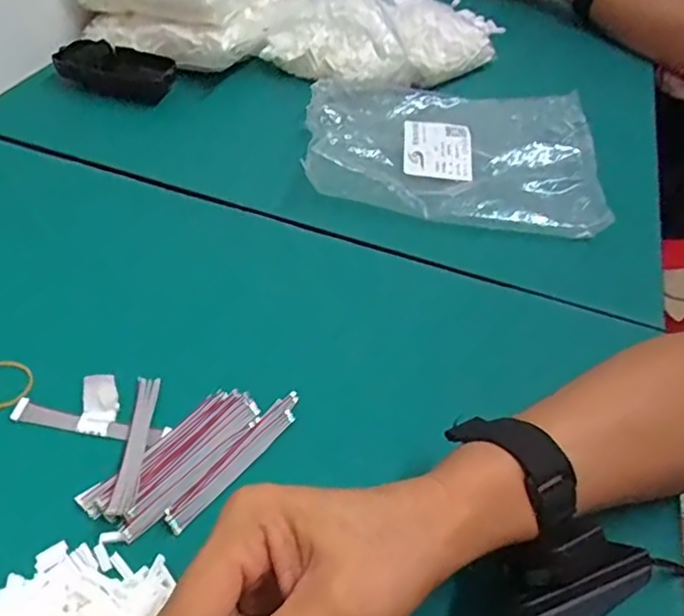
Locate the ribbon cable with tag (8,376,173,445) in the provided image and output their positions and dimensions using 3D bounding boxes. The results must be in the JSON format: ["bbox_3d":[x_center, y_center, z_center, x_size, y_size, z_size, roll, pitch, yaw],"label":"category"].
[{"bbox_3d":[-0.139,0.055,0.334,0.085,0.021,0.027,11,47,3],"label":"ribbon cable with tag"}]

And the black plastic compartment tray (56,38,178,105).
[{"bbox_3d":[-0.216,-0.229,0.568,0.105,0.030,0.061,19,48,10],"label":"black plastic compartment tray"}]

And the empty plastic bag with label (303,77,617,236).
[{"bbox_3d":[0.097,-0.146,0.526,0.245,0.034,0.191,10,47,1],"label":"empty plastic bag with label"}]

